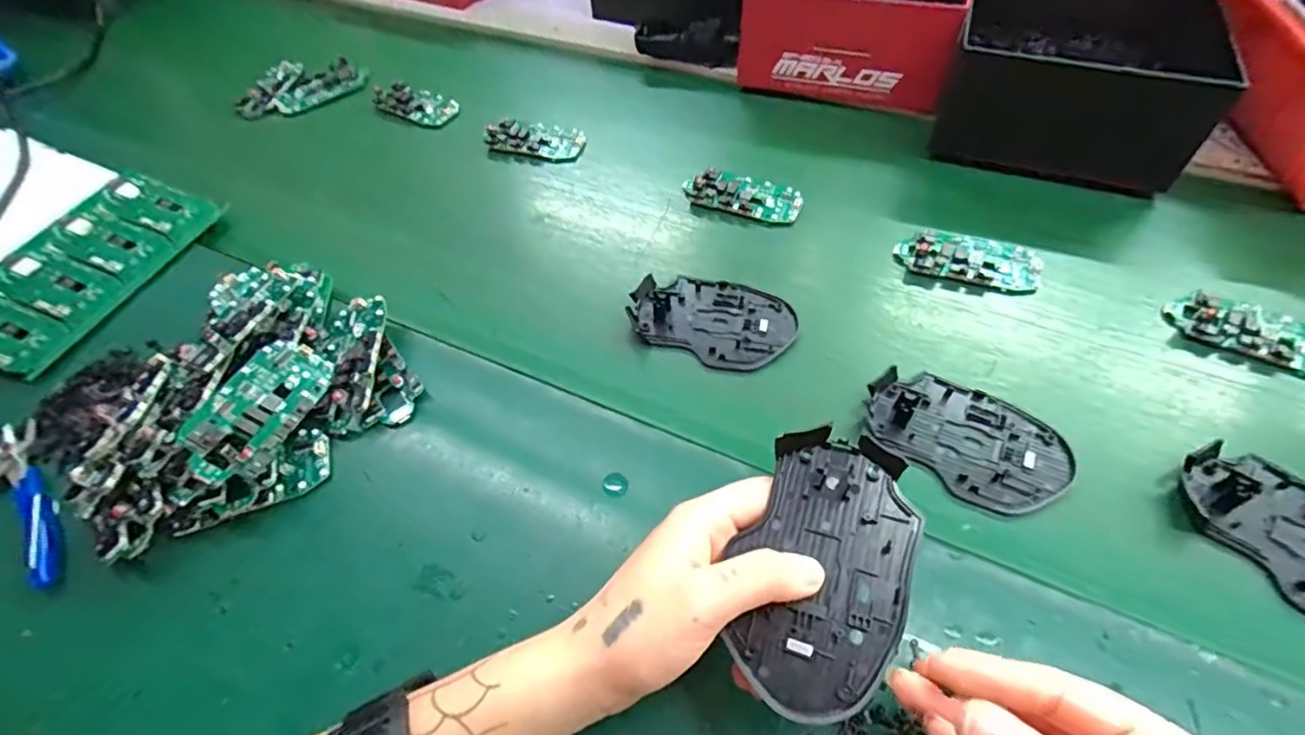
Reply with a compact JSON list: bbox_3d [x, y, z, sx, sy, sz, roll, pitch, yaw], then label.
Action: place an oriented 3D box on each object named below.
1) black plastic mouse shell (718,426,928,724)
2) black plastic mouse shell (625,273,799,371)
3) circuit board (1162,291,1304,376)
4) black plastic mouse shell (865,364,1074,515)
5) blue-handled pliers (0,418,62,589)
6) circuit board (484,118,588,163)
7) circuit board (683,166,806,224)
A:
[{"bbox_3d":[0.073,0.084,0.252,0.069,0.025,0.111,21,59,18],"label":"black plastic mouse shell"},{"bbox_3d":[0.042,-0.036,0.420,0.113,0.012,0.070,20,59,17],"label":"black plastic mouse shell"},{"bbox_3d":[0.395,-0.024,0.385,0.097,0.014,0.046,29,62,22],"label":"circuit board"},{"bbox_3d":[0.187,0.039,0.353,0.111,0.011,0.071,35,64,25],"label":"black plastic mouse shell"},{"bbox_3d":[-0.407,0.102,0.346,0.098,0.020,0.120,-33,59,-18],"label":"blue-handled pliers"},{"bbox_3d":[-0.109,-0.216,0.558,0.092,0.016,0.044,11,56,11],"label":"circuit board"},{"bbox_3d":[0.074,-0.145,0.494,0.098,0.013,0.042,14,57,13],"label":"circuit board"}]

